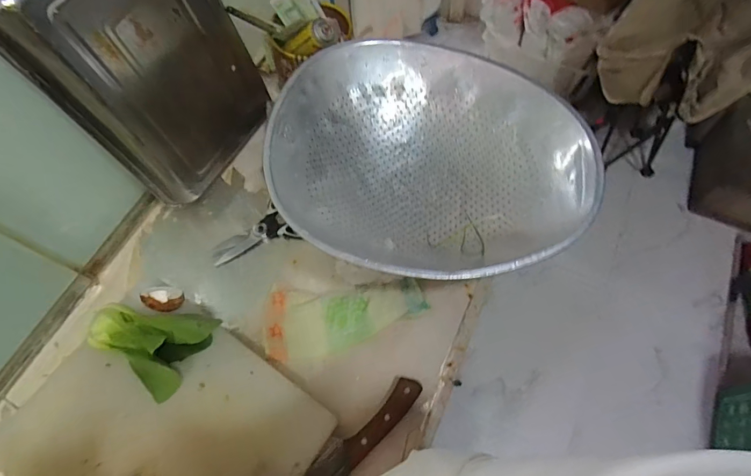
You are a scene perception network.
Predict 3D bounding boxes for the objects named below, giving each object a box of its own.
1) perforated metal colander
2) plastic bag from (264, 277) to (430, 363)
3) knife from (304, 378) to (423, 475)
[{"bbox_3d":[0.077,-0.103,0.553,0.411,0.095,0.341,8,65,5],"label":"perforated metal colander"},{"bbox_3d":[-0.041,0.108,0.564,0.221,0.022,0.094,-8,65,-3],"label":"plastic bag"},{"bbox_3d":[-0.046,0.267,0.487,0.259,0.020,0.042,-42,71,-17],"label":"knife"}]

